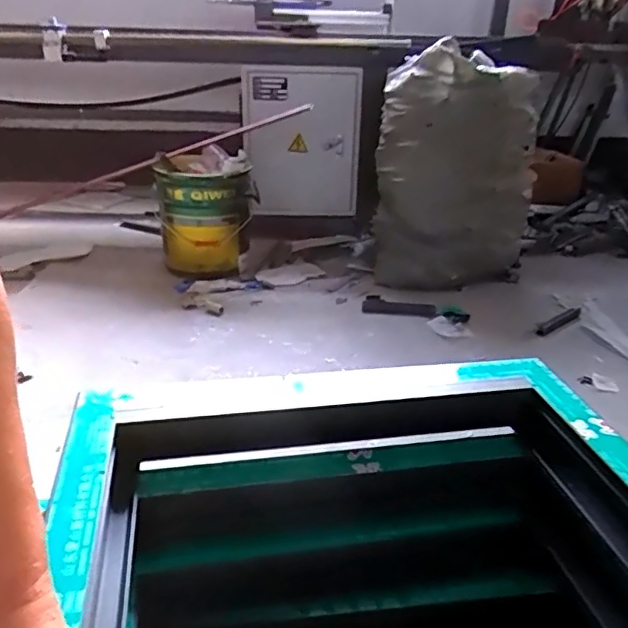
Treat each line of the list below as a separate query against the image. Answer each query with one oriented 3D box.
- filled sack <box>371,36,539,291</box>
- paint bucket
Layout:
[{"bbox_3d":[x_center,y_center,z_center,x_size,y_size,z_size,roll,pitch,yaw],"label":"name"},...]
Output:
[{"bbox_3d":[0.414,-0.408,1.788,0.459,0.674,0.313,6,26,10],"label":"filled sack"},{"bbox_3d":[-0.353,-0.322,1.906,0.272,0.363,0.286,-3,26,-10],"label":"paint bucket"}]

